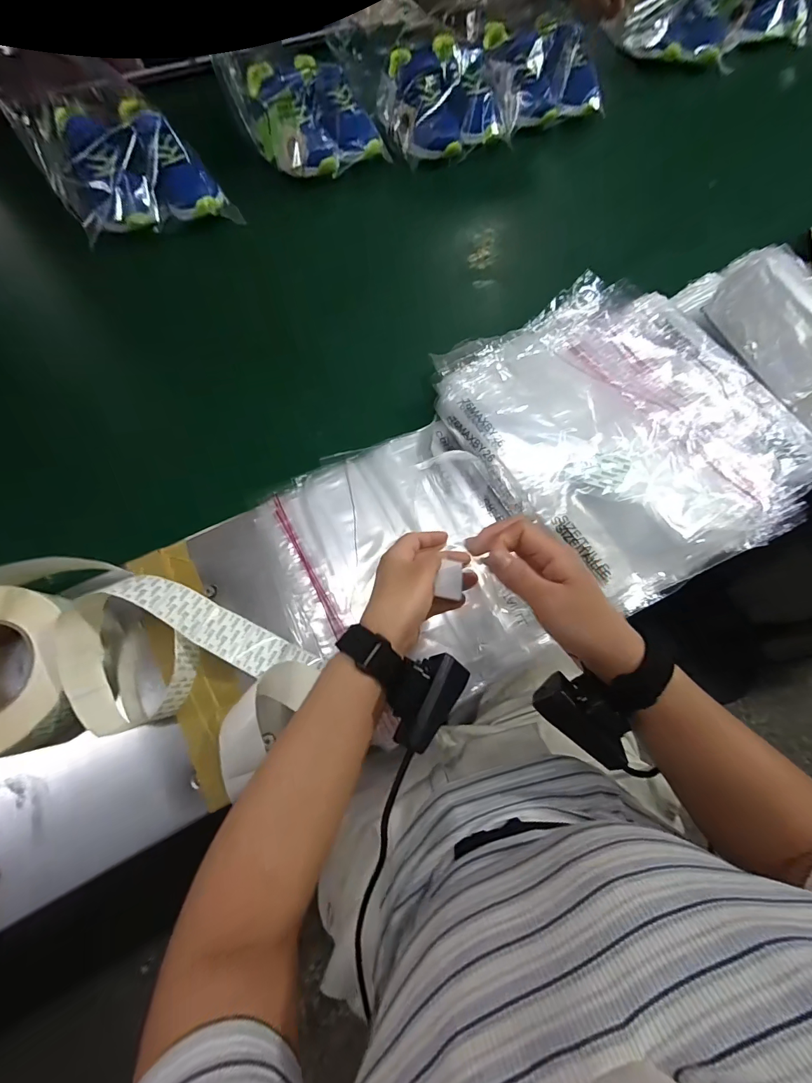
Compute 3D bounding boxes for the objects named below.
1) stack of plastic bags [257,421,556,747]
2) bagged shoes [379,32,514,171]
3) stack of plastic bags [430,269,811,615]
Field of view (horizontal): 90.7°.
[{"bbox_3d":[0.001,0.020,0.397,0.244,0.034,0.270,-19,74,-7],"label":"stack of plastic bags"},{"bbox_3d":[0.051,-0.684,0.615,0.176,0.064,0.167,-26,76,-10],"label":"bagged shoes"},{"bbox_3d":[0.226,-0.136,0.427,0.320,0.049,0.358,-35,77,-12],"label":"stack of plastic bags"}]

